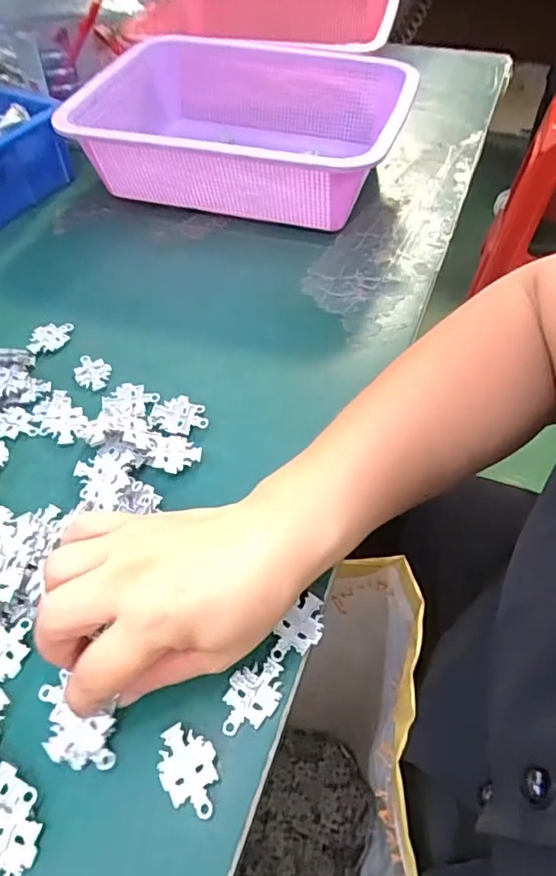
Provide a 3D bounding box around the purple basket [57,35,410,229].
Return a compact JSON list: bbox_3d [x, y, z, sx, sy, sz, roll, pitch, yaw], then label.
[{"bbox_3d":[-0.029,-0.299,0.545,0.291,0.089,0.227,12,53,11],"label":"purple basket"}]

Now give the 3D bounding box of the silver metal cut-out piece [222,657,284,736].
[{"bbox_3d":[-0.013,0.123,0.265,0.025,0.004,0.038,27,58,21],"label":"silver metal cut-out piece"}]

